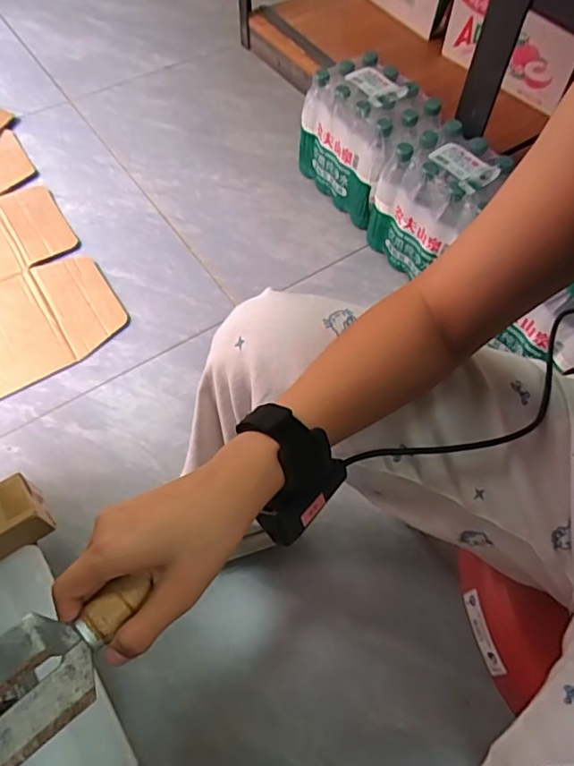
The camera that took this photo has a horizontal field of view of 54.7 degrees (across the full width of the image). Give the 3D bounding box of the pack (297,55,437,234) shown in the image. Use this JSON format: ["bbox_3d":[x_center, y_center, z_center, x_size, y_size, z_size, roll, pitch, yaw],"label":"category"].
[{"bbox_3d":[0.167,-0.465,1.111,0.157,0.243,0.265,-33,66,-19],"label":"pack"}]

